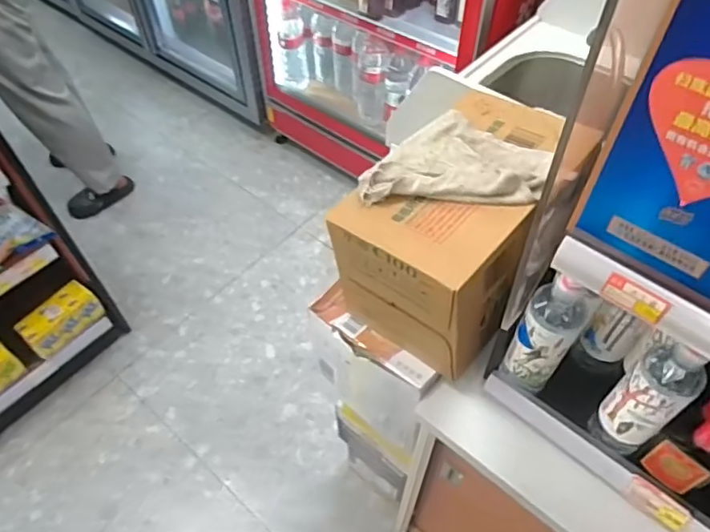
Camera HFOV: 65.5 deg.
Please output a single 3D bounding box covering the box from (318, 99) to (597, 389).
[{"bbox_3d":[0.154,-0.056,0.776,0.210,0.199,0.328,34,60,24],"label":"box"}]

